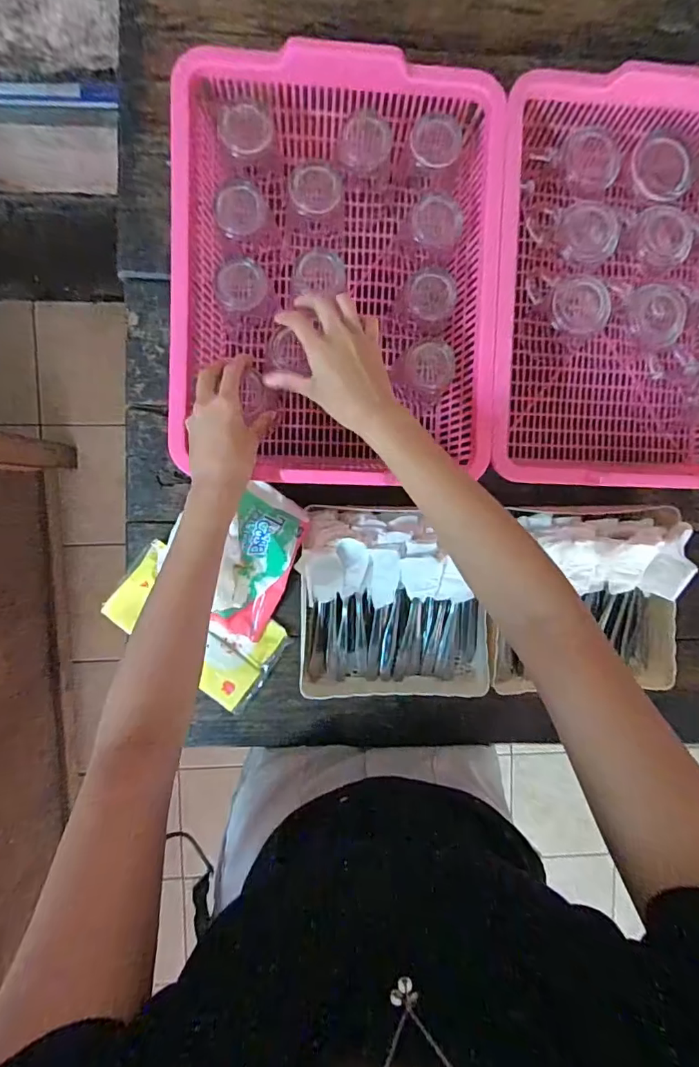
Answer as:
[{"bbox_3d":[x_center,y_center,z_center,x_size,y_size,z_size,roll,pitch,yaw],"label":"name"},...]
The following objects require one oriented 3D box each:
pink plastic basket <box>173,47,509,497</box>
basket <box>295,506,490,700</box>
[{"bbox_3d":[-0.011,-0.244,0.510,0.312,0.100,0.382,2,94,-3],"label":"pink plastic basket"},{"bbox_3d":[0.051,0.082,0.562,0.208,0.065,0.220,-2,94,-3],"label":"basket"}]

